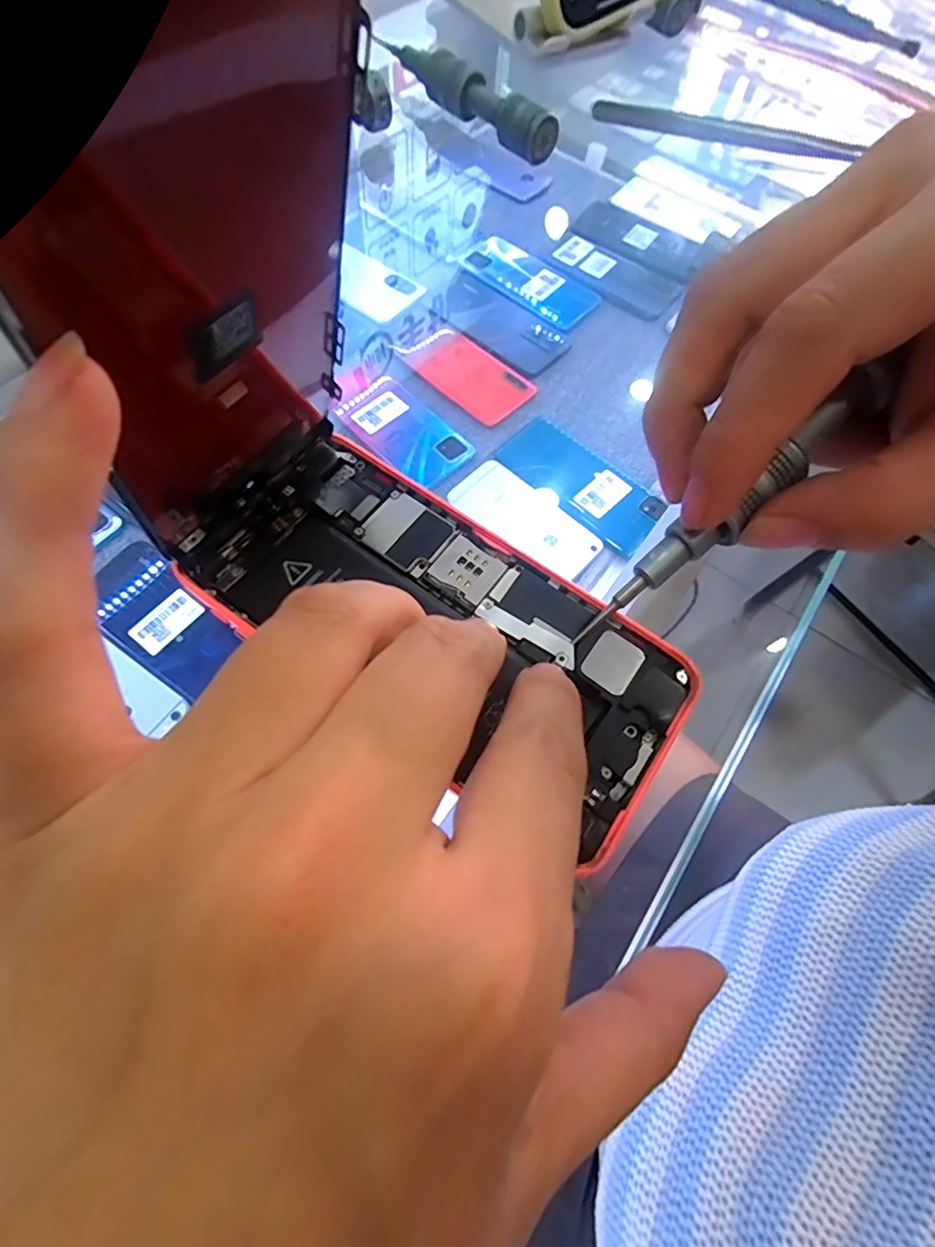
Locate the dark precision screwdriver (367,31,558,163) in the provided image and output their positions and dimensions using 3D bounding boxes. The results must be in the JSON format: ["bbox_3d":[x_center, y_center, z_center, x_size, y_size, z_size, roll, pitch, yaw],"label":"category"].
[{"bbox_3d":[-0.003,-0.233,0.238,0.013,0.015,0.104,-40,74,-19],"label":"dark precision screwdriver"}]

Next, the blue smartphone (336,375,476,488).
[{"bbox_3d":[-0.060,-0.184,0.518,0.131,0.005,0.073,42,70,15],"label":"blue smartphone"}]

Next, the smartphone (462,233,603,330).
[{"bbox_3d":[0.064,-0.399,0.625,0.182,0.004,0.082,41,70,14],"label":"smartphone"}]

